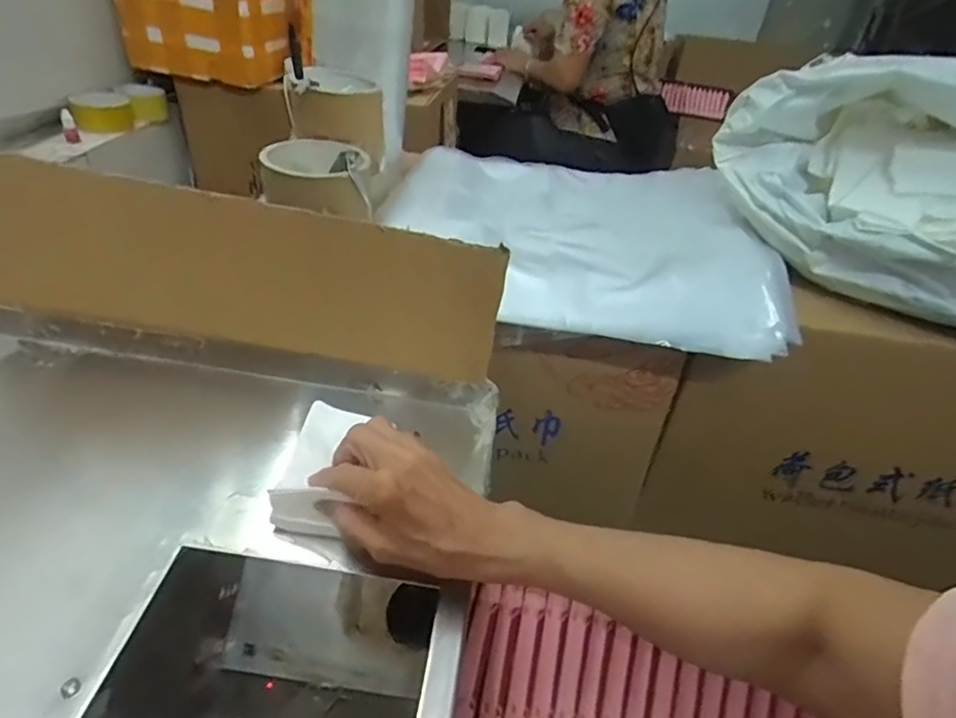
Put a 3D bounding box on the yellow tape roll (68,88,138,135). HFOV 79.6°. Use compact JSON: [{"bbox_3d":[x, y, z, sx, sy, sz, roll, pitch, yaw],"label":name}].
[{"bbox_3d":[-0.663,-0.437,1.017,0.091,0.049,0.109,-14,42,-26],"label":"yellow tape roll"}]

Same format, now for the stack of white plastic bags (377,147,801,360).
[{"bbox_3d":[0.111,-0.162,0.666,0.425,0.060,0.383,10,37,3],"label":"stack of white plastic bags"}]

